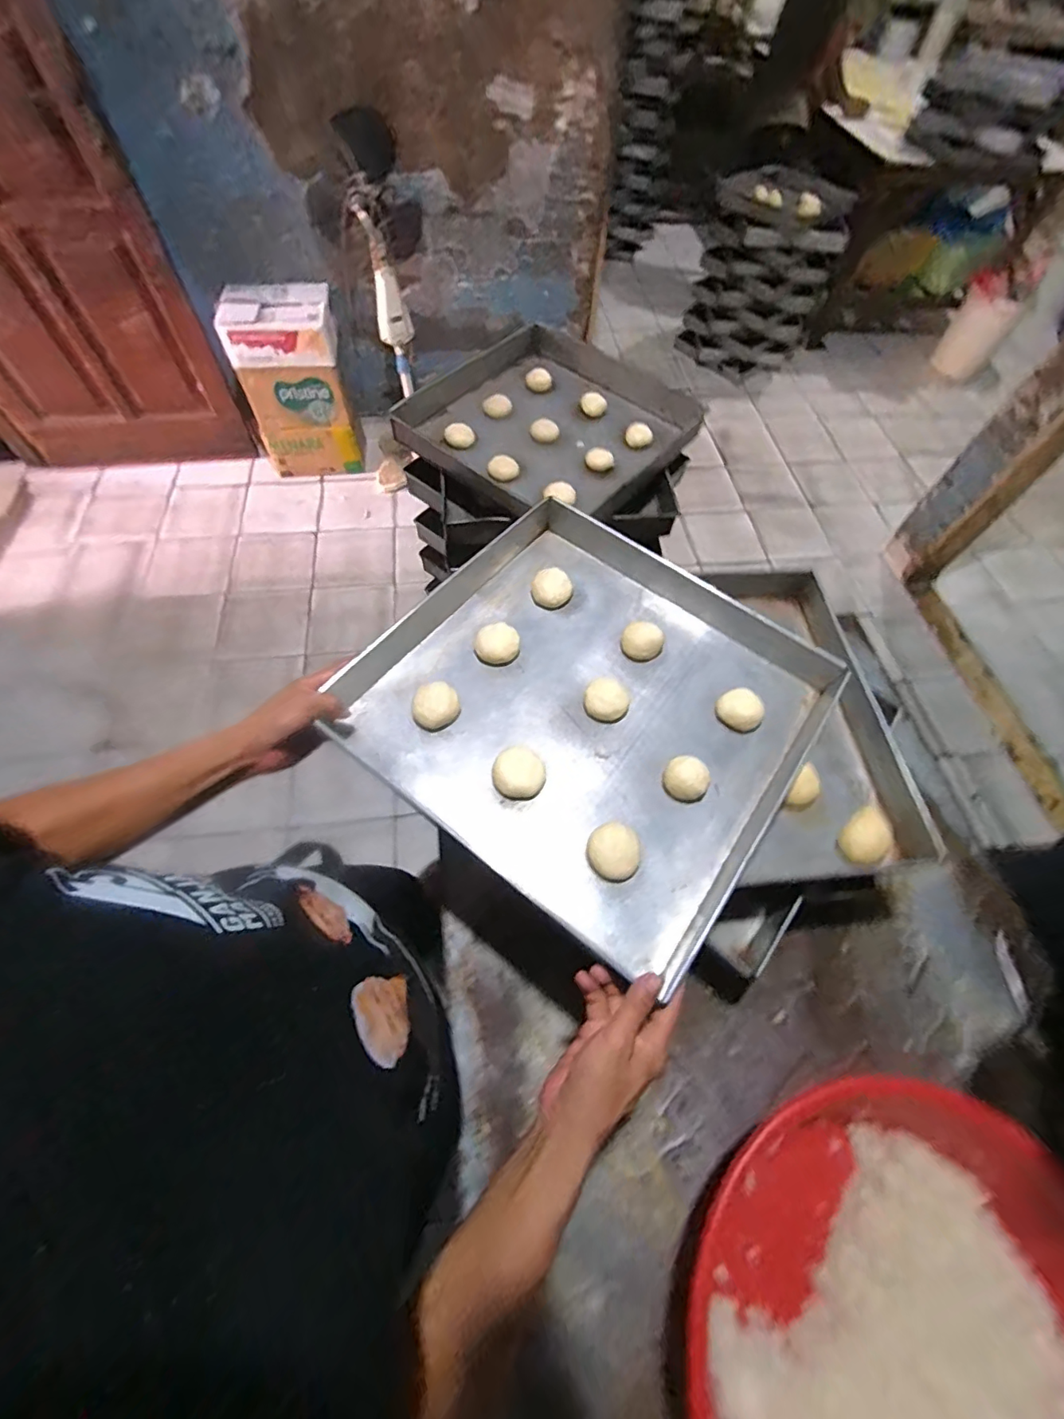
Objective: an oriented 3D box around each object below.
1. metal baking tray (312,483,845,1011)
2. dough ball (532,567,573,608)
[{"bbox_3d":[0.079,-0.025,0.628,0.487,0.060,0.485,35,65,15],"label":"metal baking tray"},{"bbox_3d":[0.028,-0.165,0.693,0.052,0.028,0.049,8,61,1],"label":"dough ball"}]

